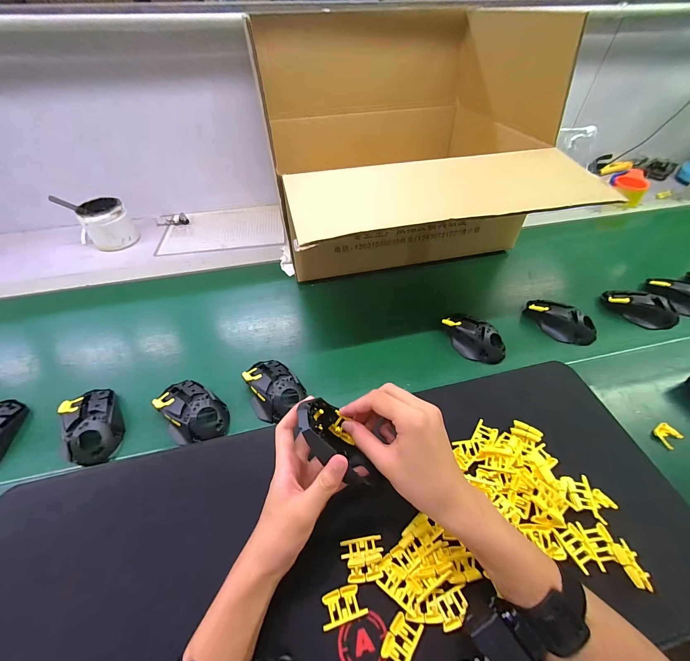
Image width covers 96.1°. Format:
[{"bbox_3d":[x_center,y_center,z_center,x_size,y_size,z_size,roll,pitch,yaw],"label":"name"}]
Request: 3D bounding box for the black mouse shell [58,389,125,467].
[{"bbox_3d":[-0.351,0.127,0.432,0.062,0.034,0.113,-26,52,-22],"label":"black mouse shell"}]

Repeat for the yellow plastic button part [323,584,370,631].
[{"bbox_3d":[-0.002,0.272,0.307,0.041,0.009,0.025,-13,48,-11],"label":"yellow plastic button part"}]

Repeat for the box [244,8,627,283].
[{"bbox_3d":[0.104,-0.396,0.657,0.548,0.371,0.462,-7,47,-6],"label":"box"}]

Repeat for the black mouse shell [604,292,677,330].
[{"bbox_3d":[0.527,-0.043,0.553,0.050,0.034,0.109,-32,54,-26],"label":"black mouse shell"}]

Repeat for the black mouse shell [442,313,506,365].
[{"bbox_3d":[0.218,0.007,0.525,0.069,0.035,0.114,-19,50,-17],"label":"black mouse shell"}]

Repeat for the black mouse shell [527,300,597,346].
[{"bbox_3d":[0.380,-0.022,0.545,0.058,0.037,0.109,-23,51,-19],"label":"black mouse shell"}]

